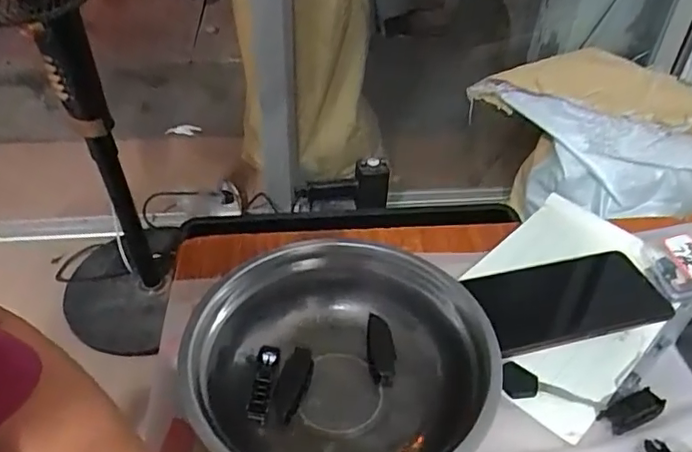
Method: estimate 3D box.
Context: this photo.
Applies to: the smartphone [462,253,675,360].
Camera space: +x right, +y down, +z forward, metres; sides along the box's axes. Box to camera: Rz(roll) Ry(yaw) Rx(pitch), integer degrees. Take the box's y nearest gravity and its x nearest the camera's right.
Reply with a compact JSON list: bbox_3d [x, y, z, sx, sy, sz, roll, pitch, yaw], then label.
[{"bbox_3d":[0.183,0.061,0.471,0.144,0.012,0.078,-8,42,-11],"label":"smartphone"}]

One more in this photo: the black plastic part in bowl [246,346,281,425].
[{"bbox_3d":[-0.059,0.113,0.409,0.016,0.012,0.057,4,41,3],"label":"black plastic part in bowl"}]

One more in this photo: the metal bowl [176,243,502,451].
[{"bbox_3d":[-0.003,0.100,0.387,0.191,0.072,0.189,1,41,-1],"label":"metal bowl"}]

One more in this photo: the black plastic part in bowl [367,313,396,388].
[{"bbox_3d":[0.026,0.094,0.433,0.020,0.009,0.055,-6,59,-3],"label":"black plastic part in bowl"}]

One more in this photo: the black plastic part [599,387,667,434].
[{"bbox_3d":[0.201,0.130,0.398,0.044,0.007,0.021,-17,44,-21],"label":"black plastic part"}]

